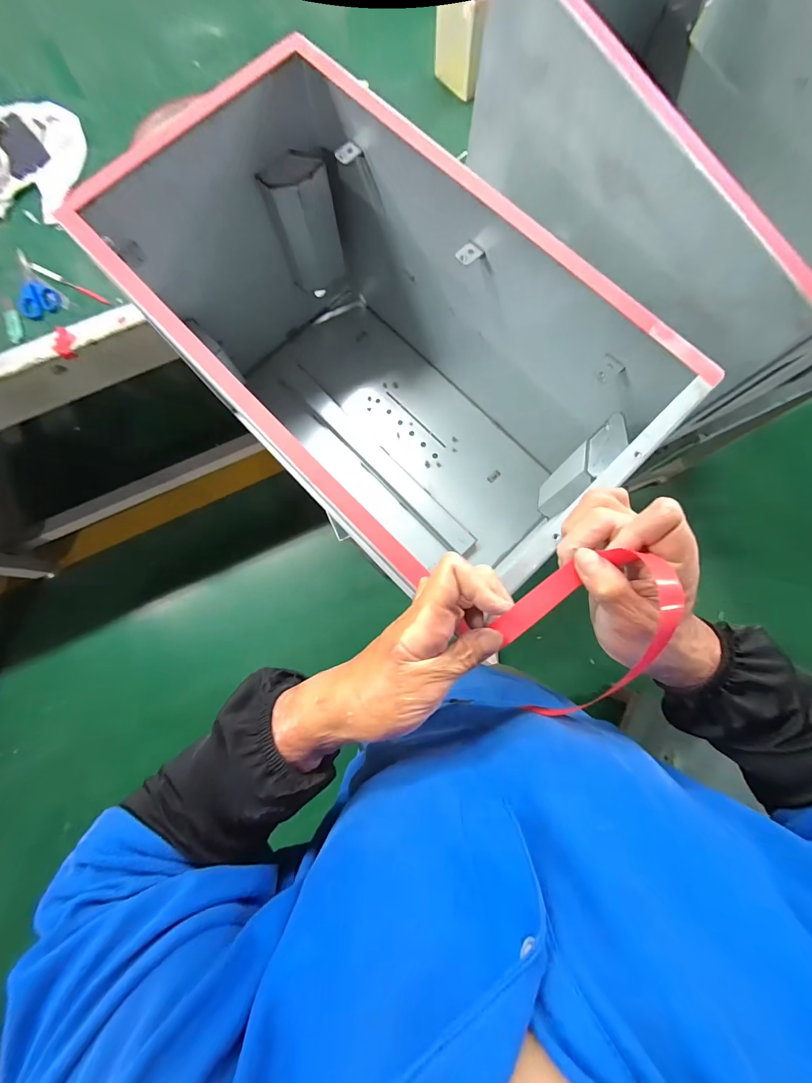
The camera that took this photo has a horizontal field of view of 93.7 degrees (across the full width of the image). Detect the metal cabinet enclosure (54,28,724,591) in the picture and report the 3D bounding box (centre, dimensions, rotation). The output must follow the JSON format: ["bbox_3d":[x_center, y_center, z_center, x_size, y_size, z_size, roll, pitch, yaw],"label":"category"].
[{"bbox_3d":[-0.032,-0.199,0.477,0.305,0.321,0.533,-44,82,-7],"label":"metal cabinet enclosure"}]

